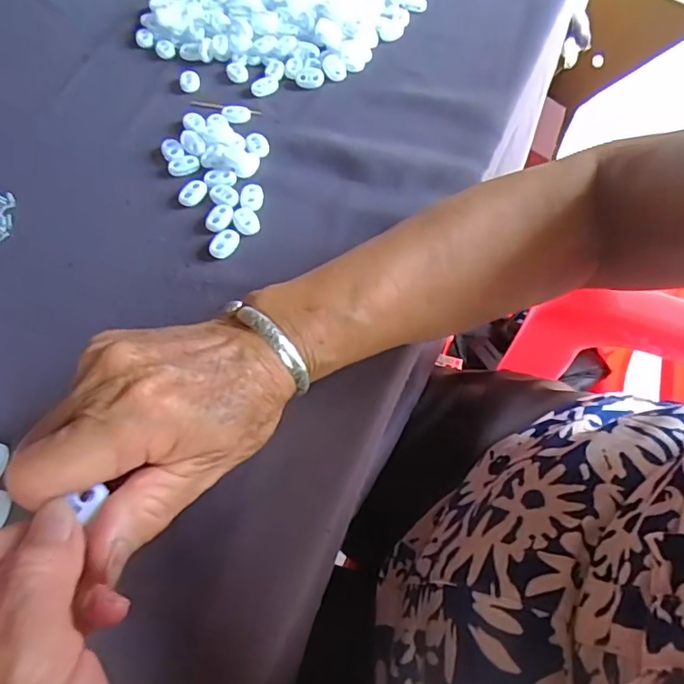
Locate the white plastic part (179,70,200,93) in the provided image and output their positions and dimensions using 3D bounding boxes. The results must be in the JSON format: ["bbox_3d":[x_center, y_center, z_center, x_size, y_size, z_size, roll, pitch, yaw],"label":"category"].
[{"bbox_3d":[-0.124,-0.214,0.441,0.016,0.007,0.020,-17,60,-8],"label":"white plastic part"}]

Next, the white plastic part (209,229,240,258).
[{"bbox_3d":[-0.077,-0.065,0.353,0.016,0.006,0.022,19,61,13],"label":"white plastic part"}]

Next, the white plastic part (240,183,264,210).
[{"bbox_3d":[-0.062,-0.100,0.372,0.016,0.005,0.022,-12,59,-5],"label":"white plastic part"}]

